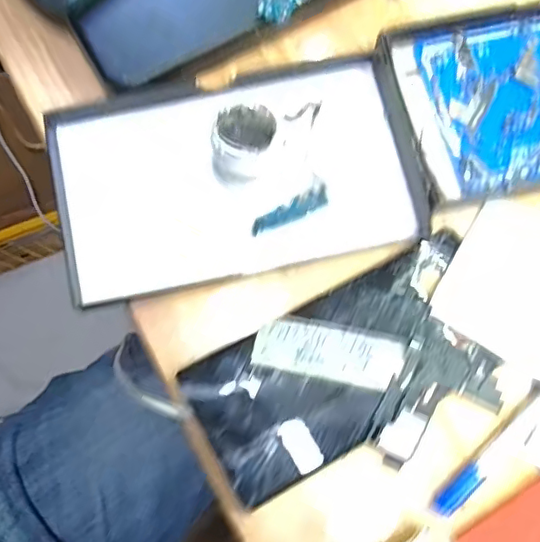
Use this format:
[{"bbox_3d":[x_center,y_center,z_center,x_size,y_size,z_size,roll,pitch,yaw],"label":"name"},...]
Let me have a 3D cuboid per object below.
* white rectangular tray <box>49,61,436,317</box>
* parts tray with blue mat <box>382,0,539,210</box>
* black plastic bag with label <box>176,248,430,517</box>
[{"bbox_3d":[-0.017,-0.049,0.284,0.174,0.006,0.103,-12,77,-4],"label":"white rectangular tray"},{"bbox_3d":[0.155,-0.100,0.298,0.180,0.012,0.100,-13,77,-4],"label":"parts tray with blue mat"},{"bbox_3d":[0.028,0.048,0.264,0.127,0.005,0.070,-31,79,-8],"label":"black plastic bag with label"}]

